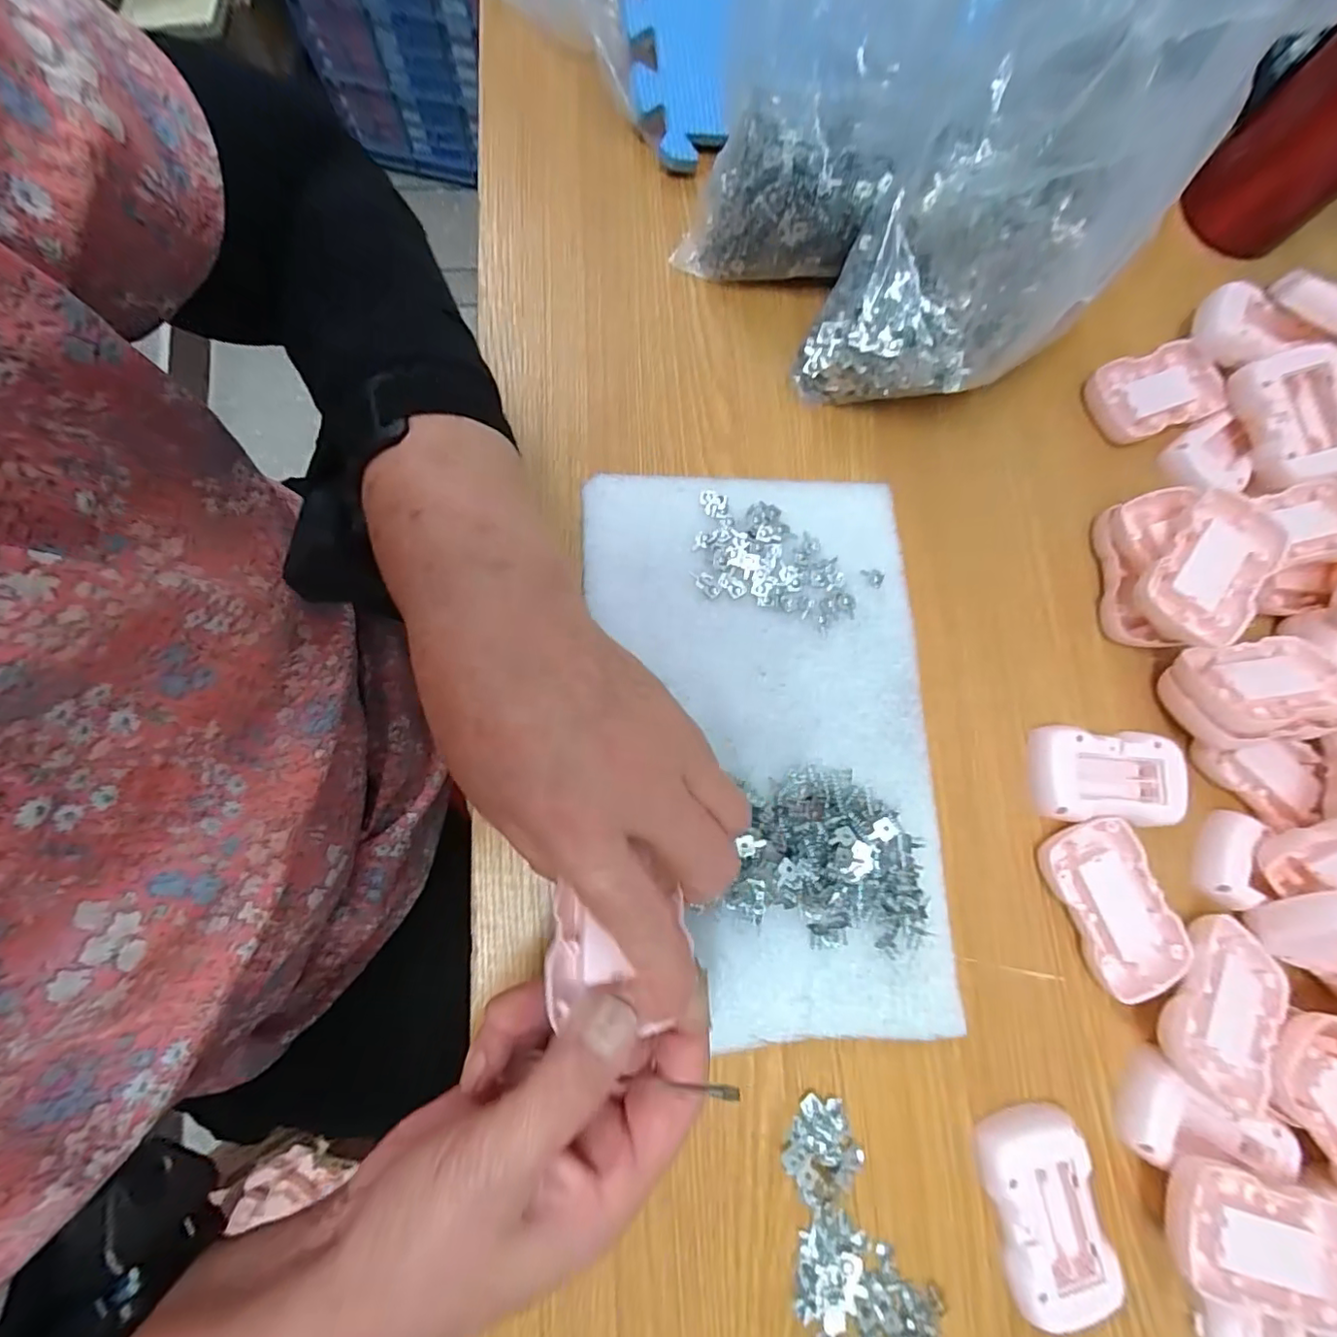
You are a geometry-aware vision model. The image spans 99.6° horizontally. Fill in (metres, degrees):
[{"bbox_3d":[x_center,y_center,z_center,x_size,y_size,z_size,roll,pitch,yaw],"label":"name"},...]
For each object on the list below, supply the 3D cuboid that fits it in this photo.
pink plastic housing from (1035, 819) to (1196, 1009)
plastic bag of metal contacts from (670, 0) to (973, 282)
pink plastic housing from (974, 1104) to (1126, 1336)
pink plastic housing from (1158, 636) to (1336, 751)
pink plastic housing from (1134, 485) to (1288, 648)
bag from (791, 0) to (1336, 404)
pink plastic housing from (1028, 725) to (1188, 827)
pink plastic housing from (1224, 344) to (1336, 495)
[{"bbox_3d":[0.240,0.129,0.308,0.053,0.015,0.088,-20,82,-9],"label":"pink plastic housing"},{"bbox_3d":[0.083,-0.316,0.278,0.118,0.191,0.116,17,78,-2],"label":"plastic bag of metal contacts"},{"bbox_3d":[0.185,0.266,0.278,0.050,0.022,0.085,-10,80,-8],"label":"pink plastic housing"},{"bbox_3d":[0.335,0.014,0.322,0.090,0.026,0.054,-9,50,-6],"label":"pink plastic housing"},{"bbox_3d":[0.304,-0.057,0.322,0.055,0.023,0.088,36,78,2],"label":"pink plastic housing"},{"bbox_3d":[0.166,-0.225,0.275,0.124,0.176,0.142,38,78,0],"label":"bag"},{"bbox_3d":[0.248,0.061,0.321,0.082,0.018,0.050,4,79,-5],"label":"pink plastic housing"},{"bbox_3d":[0.394,-0.155,0.354,0.048,0.035,0.081,-10,80,-8],"label":"pink plastic housing"}]

